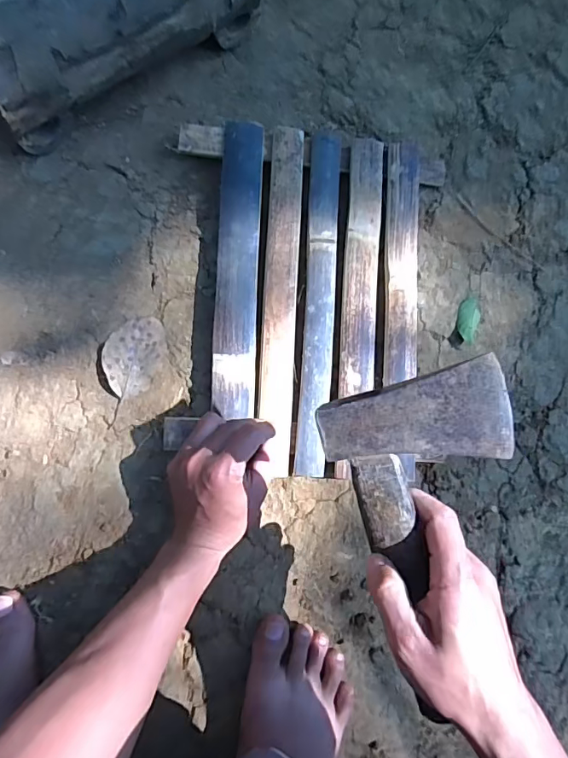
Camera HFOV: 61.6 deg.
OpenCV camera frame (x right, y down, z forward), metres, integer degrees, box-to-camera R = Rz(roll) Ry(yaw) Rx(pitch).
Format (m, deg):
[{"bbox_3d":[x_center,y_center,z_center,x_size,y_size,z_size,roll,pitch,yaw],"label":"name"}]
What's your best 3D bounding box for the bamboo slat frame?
[{"bbox_3d":[0.021,-0.083,0.485,0.247,0.022,0.345,2,84,-7],"label":"bamboo slat frame"}]

